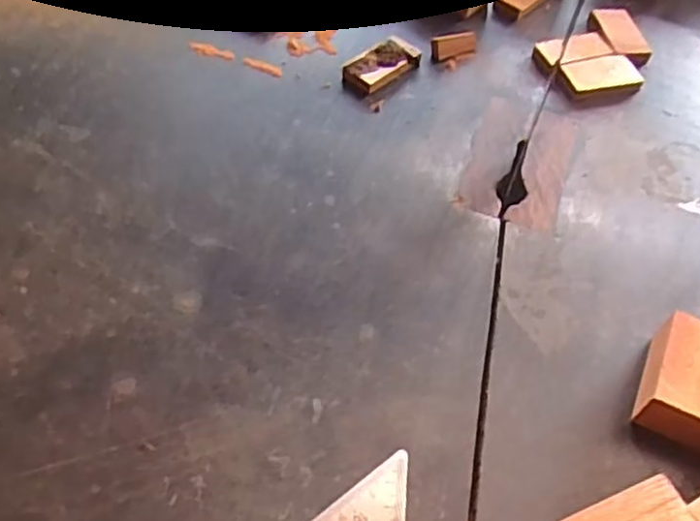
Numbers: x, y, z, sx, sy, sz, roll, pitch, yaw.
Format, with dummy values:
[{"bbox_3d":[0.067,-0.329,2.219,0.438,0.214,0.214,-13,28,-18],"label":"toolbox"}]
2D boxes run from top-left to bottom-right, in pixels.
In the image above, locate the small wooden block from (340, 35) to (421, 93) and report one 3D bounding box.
[{"bbox_3d":[0.023,-0.137,0.481,0.059,0.012,0.028,-34,64,-26],"label":"small wooden block"}]

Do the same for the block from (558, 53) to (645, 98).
[{"bbox_3d":[0.177,-0.131,0.489,0.060,0.009,0.035,-13,56,-14],"label":"block"}]

